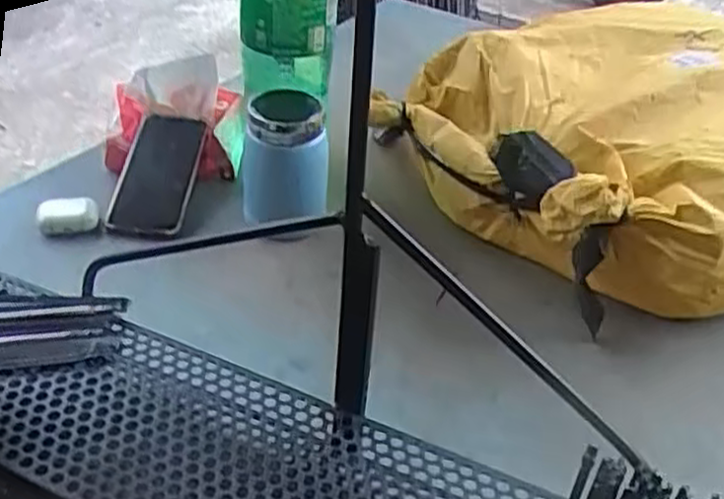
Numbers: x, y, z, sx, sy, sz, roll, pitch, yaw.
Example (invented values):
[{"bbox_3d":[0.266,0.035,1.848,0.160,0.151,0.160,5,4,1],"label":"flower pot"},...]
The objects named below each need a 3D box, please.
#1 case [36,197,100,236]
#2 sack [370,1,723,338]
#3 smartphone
[{"bbox_3d":[-0.298,-0.034,0.783,0.058,0.023,0.034,-11,39,-18],"label":"case"},{"bbox_3d":[0.331,-0.121,0.866,0.536,0.183,0.404,-14,40,-21],"label":"sack"},{"bbox_3d":[-0.219,-0.082,0.828,0.082,0.014,0.152,4,61,10],"label":"smartphone"}]

